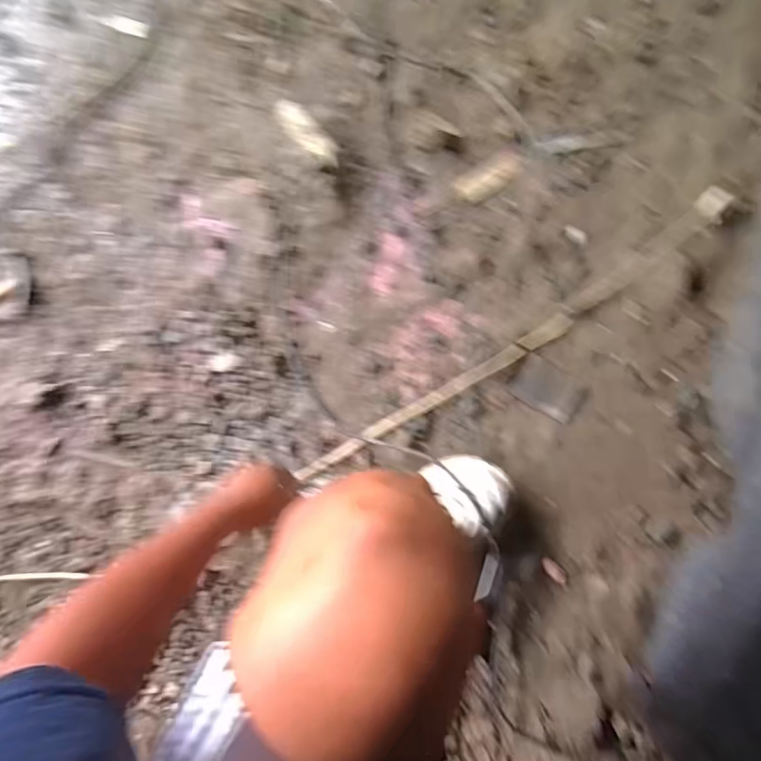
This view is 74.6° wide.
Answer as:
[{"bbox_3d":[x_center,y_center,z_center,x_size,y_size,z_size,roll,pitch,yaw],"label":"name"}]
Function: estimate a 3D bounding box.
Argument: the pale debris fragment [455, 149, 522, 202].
[{"bbox_3d":[0.181,-0.330,0.815,0.116,0.014,0.044,-36,81,1],"label":"pale debris fragment"}]

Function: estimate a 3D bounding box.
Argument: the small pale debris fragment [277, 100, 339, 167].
[{"bbox_3d":[-0.117,-0.403,0.829,0.038,0.048,0.140,-44,82,0],"label":"small pale debris fragment"}]

